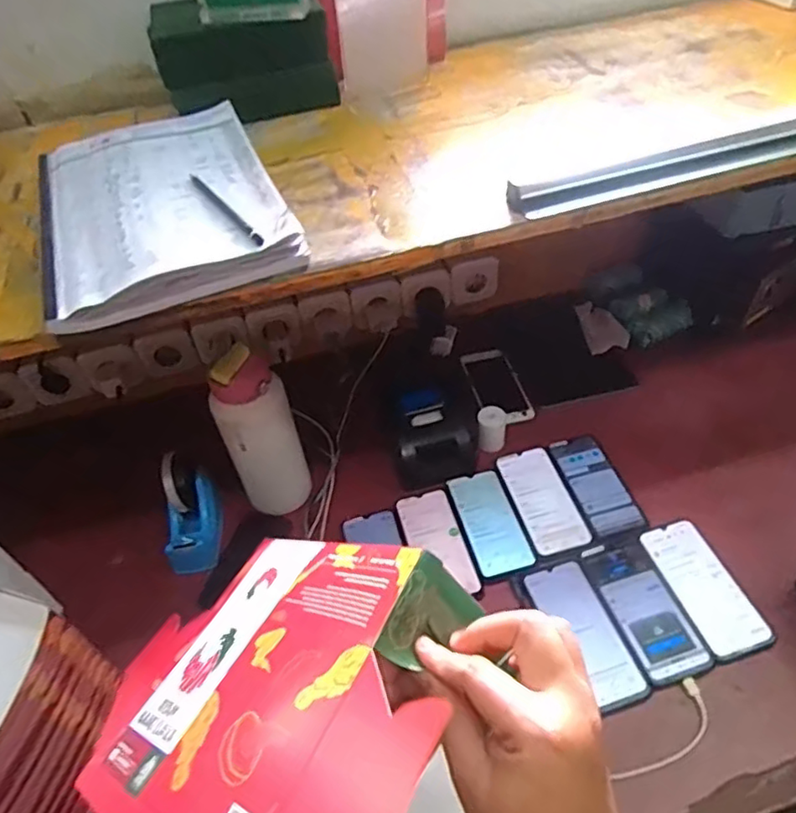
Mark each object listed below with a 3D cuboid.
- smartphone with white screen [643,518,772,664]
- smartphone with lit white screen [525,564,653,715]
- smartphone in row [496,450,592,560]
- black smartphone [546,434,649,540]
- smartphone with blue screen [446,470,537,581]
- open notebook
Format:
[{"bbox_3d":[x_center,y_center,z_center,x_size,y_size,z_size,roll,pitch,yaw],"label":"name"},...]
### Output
[{"bbox_3d":[0.358,0.209,0.725,0.080,0.007,0.167,-15,47,-8],"label":"smartphone with white screen"},{"bbox_3d":[0.213,0.252,0.699,0.074,0.008,0.168,-19,47,-11],"label":"smartphone with lit white screen"},{"bbox_3d":[0.192,0.122,0.823,0.079,0.005,0.162,-14,46,-7],"label":"smartphone in row"},{"bbox_3d":[0.265,0.104,0.834,0.079,0.007,0.158,-14,46,-7],"label":"black smartphone"},{"bbox_3d":[0.120,0.150,0.808,0.075,0.006,0.155,-14,46,-7],"label":"smartphone with blue screen"},{"bbox_3d":[-0.219,-0.188,0.573,0.205,0.042,0.284,-20,47,-12],"label":"open notebook"}]

